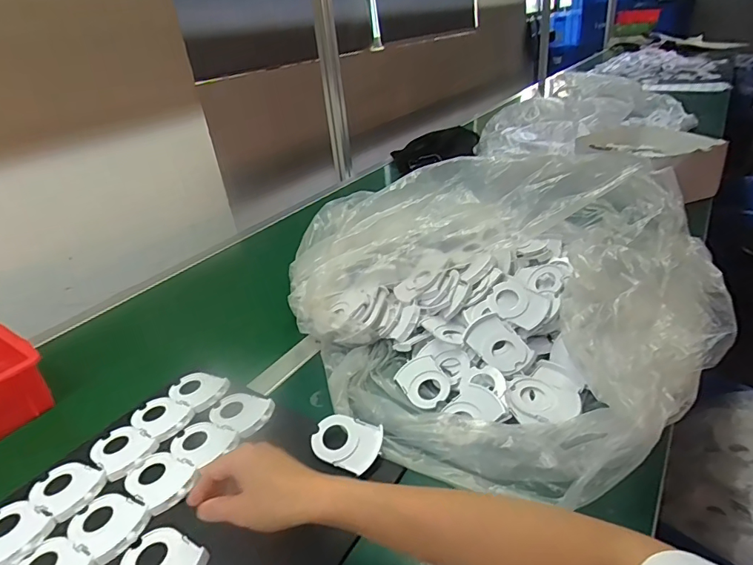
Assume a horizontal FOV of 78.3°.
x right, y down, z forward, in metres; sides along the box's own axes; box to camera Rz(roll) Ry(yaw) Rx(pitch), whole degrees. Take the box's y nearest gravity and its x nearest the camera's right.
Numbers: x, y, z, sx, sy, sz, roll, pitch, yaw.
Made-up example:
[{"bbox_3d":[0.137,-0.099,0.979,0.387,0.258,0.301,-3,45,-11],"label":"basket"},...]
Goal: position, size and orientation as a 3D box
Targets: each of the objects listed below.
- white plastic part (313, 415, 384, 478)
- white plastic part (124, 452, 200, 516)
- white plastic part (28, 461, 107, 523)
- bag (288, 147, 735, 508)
[{"bbox_3d":[-0.034,0.178,0.516,0.077,0.004,0.058,6,52,18],"label":"white plastic part"},{"bbox_3d":[-0.238,0.215,0.509,0.084,0.006,0.059,13,34,30],"label":"white plastic part"},{"bbox_3d":[-0.344,0.227,0.515,0.083,0.009,0.058,12,33,28],"label":"white plastic part"},{"bbox_3d":[0.152,-0.020,0.657,0.497,0.192,0.604,-14,30,-15],"label":"bag"}]

